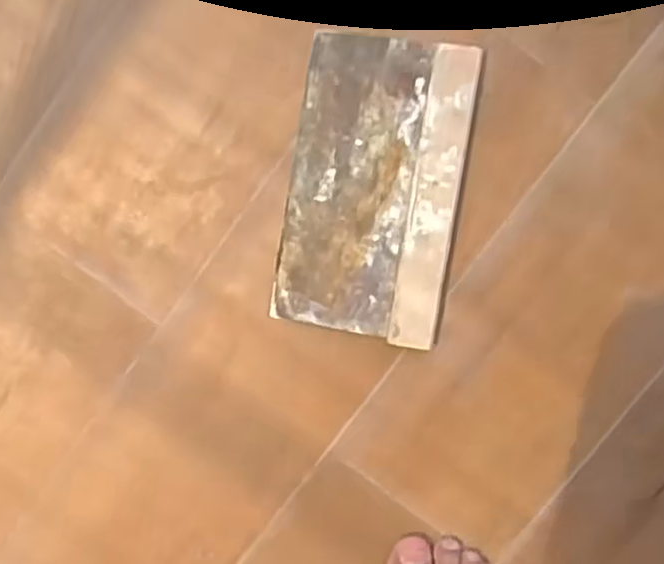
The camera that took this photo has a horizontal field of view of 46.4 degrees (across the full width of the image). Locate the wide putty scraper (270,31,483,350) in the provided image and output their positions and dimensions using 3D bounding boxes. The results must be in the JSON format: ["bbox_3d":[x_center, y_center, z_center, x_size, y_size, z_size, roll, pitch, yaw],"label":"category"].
[{"bbox_3d":[0.028,-0.063,0.528,0.114,0.021,0.198,10,98,3],"label":"wide putty scraper"}]

